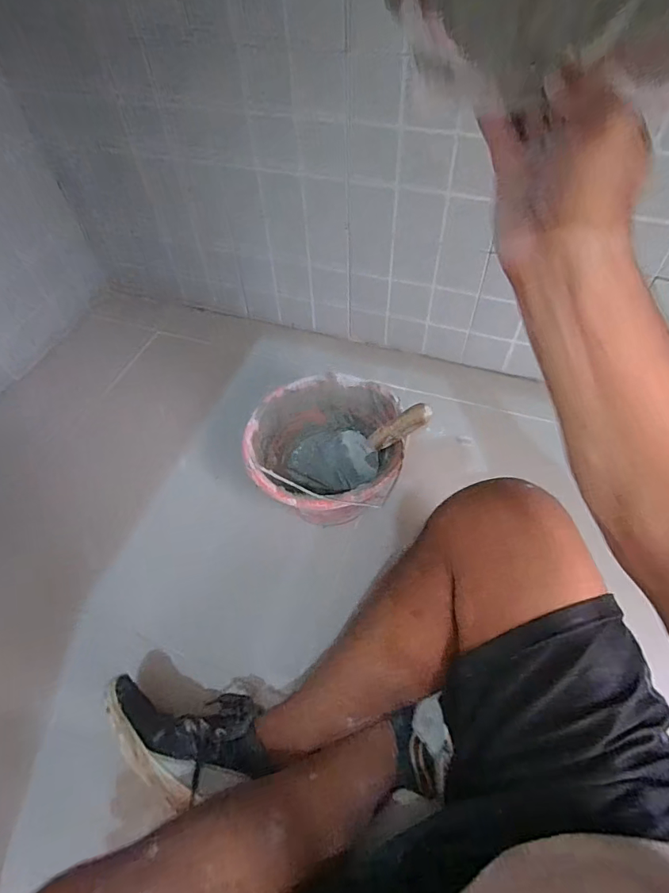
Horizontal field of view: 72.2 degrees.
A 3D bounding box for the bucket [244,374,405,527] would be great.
[{"bbox_3d":[-0.014,0.020,0.749,0.219,0.154,0.243,2,54,4],"label":"bucket"}]

